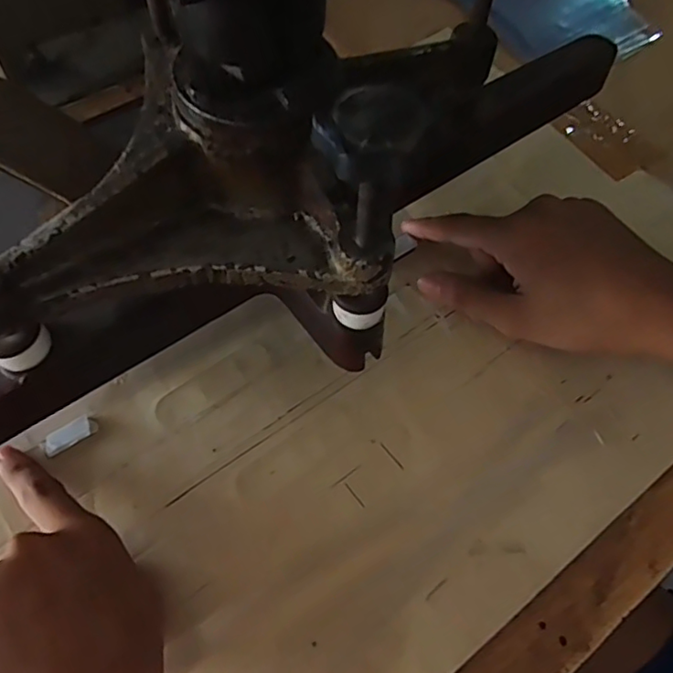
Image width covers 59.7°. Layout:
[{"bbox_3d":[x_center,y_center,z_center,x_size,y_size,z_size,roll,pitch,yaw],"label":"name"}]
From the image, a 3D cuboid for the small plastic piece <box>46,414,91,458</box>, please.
[{"bbox_3d":[-0.136,0.050,0.297,0.023,0.006,0.012,-31,67,-16],"label":"small plastic piece"}]

